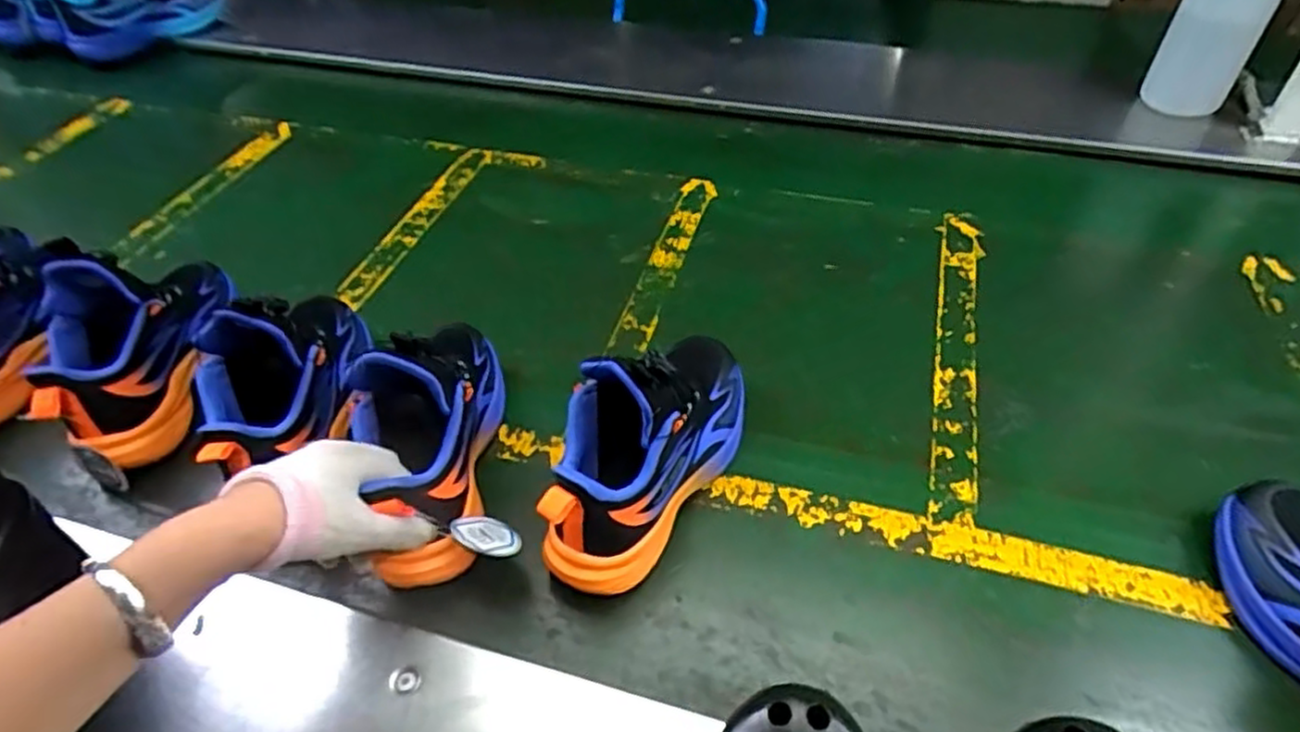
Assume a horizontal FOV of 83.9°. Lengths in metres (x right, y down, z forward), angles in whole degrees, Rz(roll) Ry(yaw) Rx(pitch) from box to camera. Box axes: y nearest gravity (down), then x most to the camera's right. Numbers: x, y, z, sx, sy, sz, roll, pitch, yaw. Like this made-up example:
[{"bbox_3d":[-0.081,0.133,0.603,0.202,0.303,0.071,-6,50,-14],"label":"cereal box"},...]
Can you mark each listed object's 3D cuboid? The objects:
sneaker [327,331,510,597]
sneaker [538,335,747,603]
[{"bbox_3d":[-0.171,0.029,0.544,0.083,0.140,0.231,-2,45,-1],"label":"sneaker"},{"bbox_3d":[0.002,0.044,0.534,0.087,0.142,0.231,23,50,23],"label":"sneaker"}]

